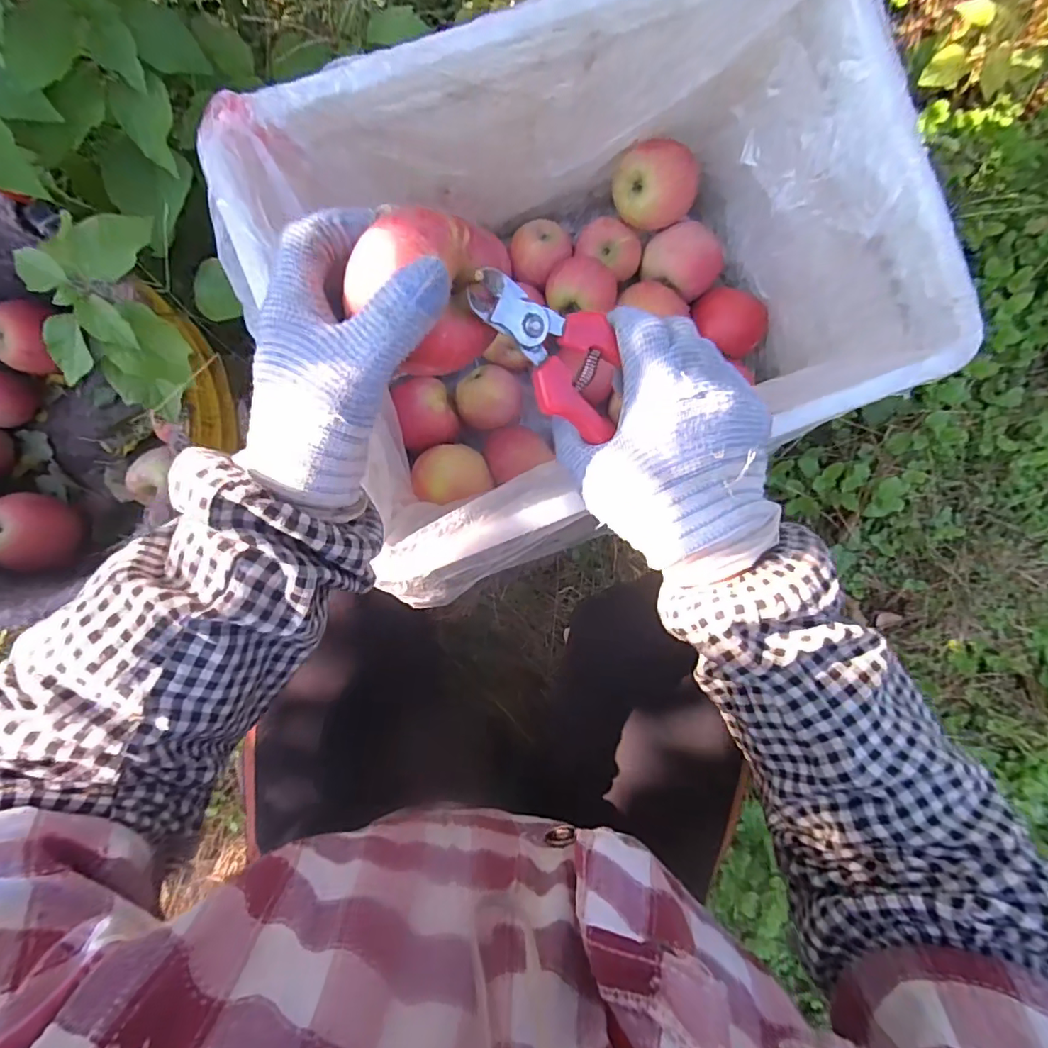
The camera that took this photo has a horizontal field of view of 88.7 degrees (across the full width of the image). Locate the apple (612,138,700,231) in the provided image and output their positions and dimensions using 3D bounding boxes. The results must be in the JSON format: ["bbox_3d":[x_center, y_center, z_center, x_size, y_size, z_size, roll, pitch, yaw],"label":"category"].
[{"bbox_3d":[0.132,-0.345,0.556,0.086,0.064,0.062,20,86,0],"label":"apple"}]

